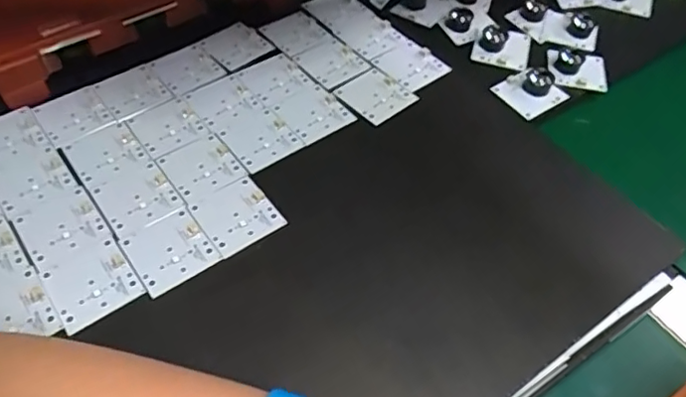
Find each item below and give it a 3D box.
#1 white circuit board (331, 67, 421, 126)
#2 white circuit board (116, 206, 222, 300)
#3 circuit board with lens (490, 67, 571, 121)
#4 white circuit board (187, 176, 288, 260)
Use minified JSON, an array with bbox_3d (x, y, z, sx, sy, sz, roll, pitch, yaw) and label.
[{"bbox_3d":[0.023,-0.077,0.415,0.048,0.004,0.045,38,59,25],"label":"white circuit board"},{"bbox_3d":[-0.101,0.028,0.323,0.044,0.004,0.045,-30,58,-23],"label":"white circuit board"},{"bbox_3d":[0.153,-0.090,0.459,0.046,0.021,0.044,-30,58,-23],"label":"circuit board with lens"},{"bbox_3d":[-0.065,0.009,0.341,0.043,0.005,0.046,-29,57,-22],"label":"white circuit board"}]

